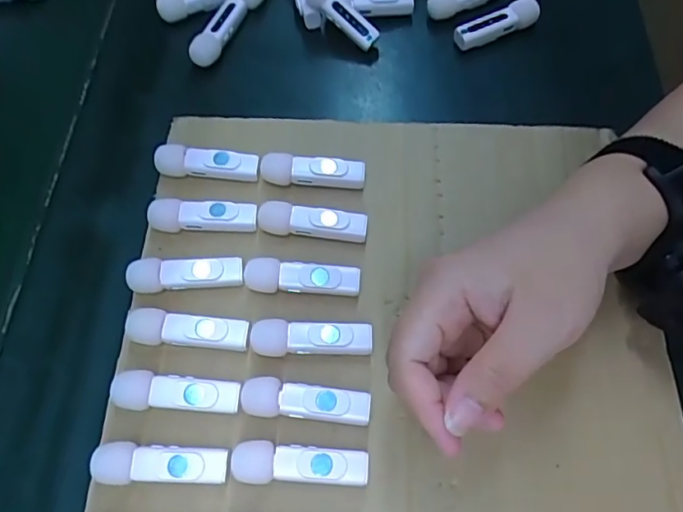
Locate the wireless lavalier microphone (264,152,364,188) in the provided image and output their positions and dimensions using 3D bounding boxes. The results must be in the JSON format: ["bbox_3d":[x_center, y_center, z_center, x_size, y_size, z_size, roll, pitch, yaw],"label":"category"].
[{"bbox_3d":[-0.017,-0.052,0.333,0.063,0.020,0.014,3,65,3],"label":"wireless lavalier microphone"}]

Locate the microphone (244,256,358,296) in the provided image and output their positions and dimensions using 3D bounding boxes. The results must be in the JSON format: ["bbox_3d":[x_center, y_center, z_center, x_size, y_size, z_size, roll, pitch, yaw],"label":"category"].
[{"bbox_3d":[-0.022,0.014,0.302,0.064,0.016,0.016,4,65,3],"label":"microphone"}]

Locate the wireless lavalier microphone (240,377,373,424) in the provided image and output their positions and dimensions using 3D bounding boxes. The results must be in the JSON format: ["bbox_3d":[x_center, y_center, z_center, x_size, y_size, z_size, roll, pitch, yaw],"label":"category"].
[{"bbox_3d":[-0.018,0.074,0.271,0.065,0.013,0.018,3,65,3],"label":"wireless lavalier microphone"}]

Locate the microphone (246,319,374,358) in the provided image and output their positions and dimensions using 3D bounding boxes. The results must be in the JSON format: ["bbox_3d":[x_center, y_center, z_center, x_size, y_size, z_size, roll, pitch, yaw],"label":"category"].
[{"bbox_3d":[-0.016,0.045,0.288,0.064,0.015,0.018,-1,65,1],"label":"microphone"}]

